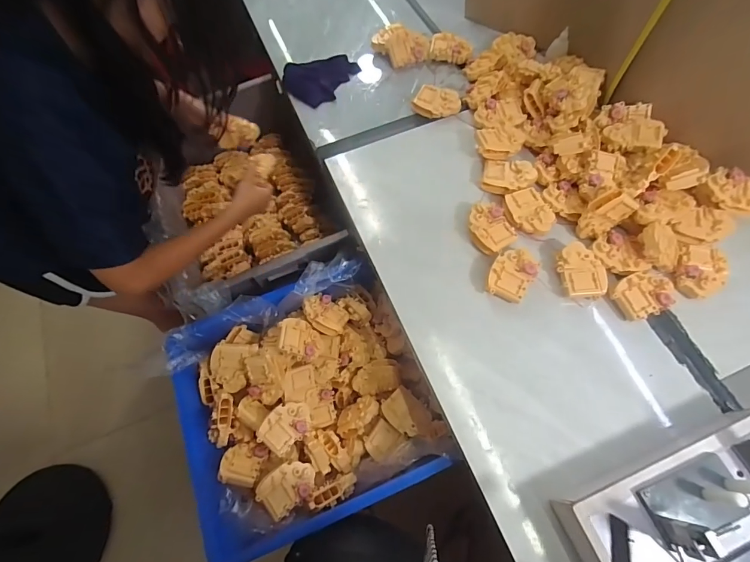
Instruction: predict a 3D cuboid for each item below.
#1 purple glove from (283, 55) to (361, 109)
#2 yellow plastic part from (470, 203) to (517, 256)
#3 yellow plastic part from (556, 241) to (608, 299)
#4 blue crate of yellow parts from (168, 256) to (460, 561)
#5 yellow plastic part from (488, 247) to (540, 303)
[{"bbox_3d":[-0.123,-0.484,0.896,0.181,0.028,0.144,-36,69,-12],"label":"purple glove"},{"bbox_3d":[0.211,-0.096,0.702,0.077,0.028,0.095,-17,66,-5],"label":"yellow plastic part"},{"bbox_3d":[0.356,-0.021,0.661,0.074,0.024,0.099,1,66,3],"label":"yellow plastic part"},{"bbox_3d":[-0.132,0.217,0.733,0.417,0.158,0.409,-23,67,-7],"label":"blue crate of yellow parts"},{"bbox_3d":[0.240,-0.013,0.670,0.069,0.035,0.094,30,71,15],"label":"yellow plastic part"}]

